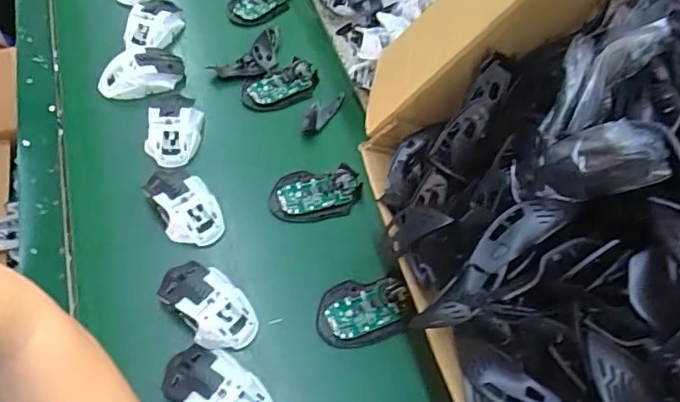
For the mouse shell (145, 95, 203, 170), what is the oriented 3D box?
[{"bbox_3d":[-0.216,-0.094,0.709,0.068,0.037,0.107,5,57,0],"label":"mouse shell"}]

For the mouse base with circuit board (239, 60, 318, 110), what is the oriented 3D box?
[{"bbox_3d":[-0.084,-0.165,0.772,0.112,0.019,0.063,-19,60,-15],"label":"mouse base with circuit board"}]

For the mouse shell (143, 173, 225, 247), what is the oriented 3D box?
[{"bbox_3d":[-0.187,0.003,0.649,0.068,0.042,0.114,-27,62,-19],"label":"mouse shell"}]

